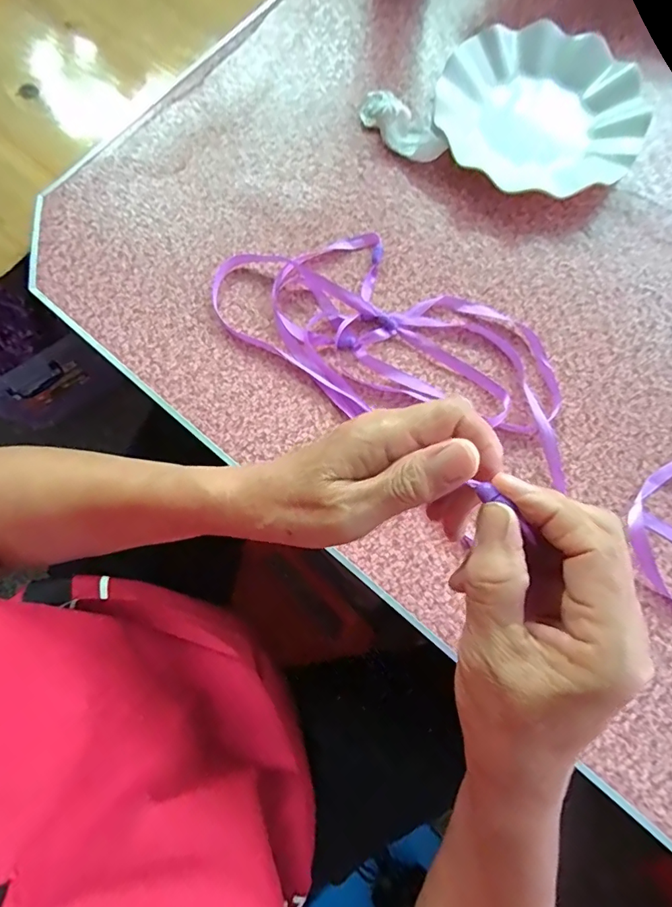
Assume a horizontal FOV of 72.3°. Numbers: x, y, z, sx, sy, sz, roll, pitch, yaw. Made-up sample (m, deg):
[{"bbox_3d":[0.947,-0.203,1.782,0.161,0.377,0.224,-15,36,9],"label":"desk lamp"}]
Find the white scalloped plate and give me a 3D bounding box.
[{"bbox_3d":[0.188,-0.316,0.425,0.177,0.029,0.177,0,76,1],"label":"white scalloped plate"}]

